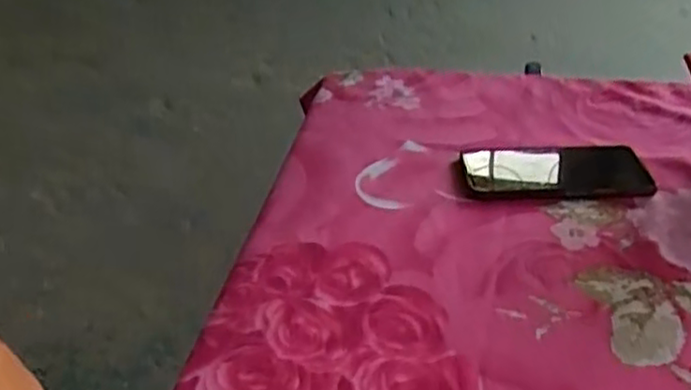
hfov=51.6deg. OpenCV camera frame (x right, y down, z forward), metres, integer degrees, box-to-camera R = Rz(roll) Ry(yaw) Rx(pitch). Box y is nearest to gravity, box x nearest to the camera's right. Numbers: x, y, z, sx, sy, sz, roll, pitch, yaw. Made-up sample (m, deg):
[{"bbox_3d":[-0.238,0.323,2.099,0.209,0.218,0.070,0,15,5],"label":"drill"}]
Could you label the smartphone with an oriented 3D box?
[{"bbox_3d":[0.187,-0.023,0.643,0.157,0.014,0.087,-2,34,0],"label":"smartphone"}]

